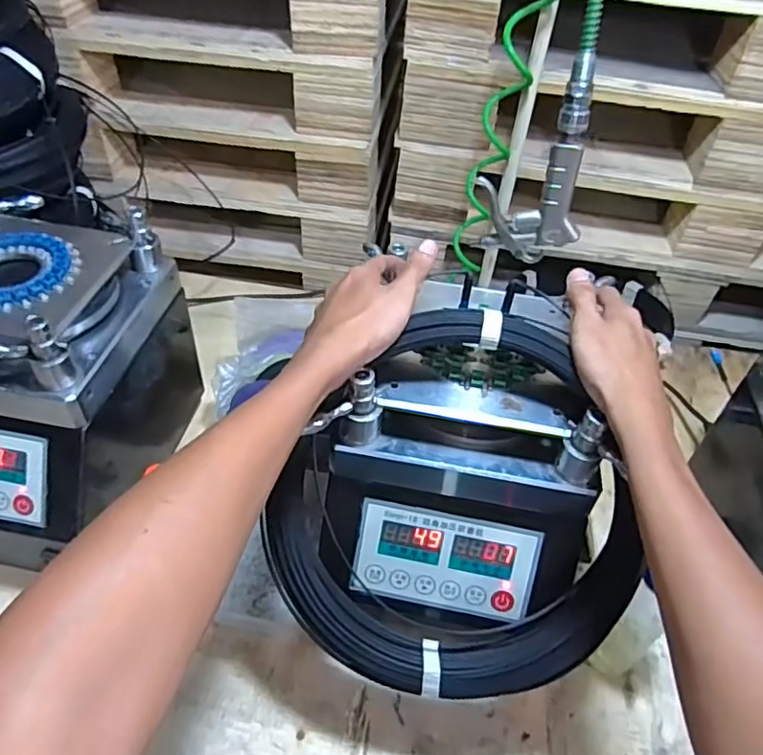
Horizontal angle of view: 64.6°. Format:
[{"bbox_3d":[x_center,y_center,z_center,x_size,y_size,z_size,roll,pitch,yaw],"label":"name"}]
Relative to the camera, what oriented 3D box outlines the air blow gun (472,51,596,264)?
[{"bbox_3d":[0.135,-0.181,0.519,0.088,0.165,0.030,13,47,9],"label":"air blow gun"}]

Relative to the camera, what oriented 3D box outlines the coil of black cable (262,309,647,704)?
[{"bbox_3d":[0.050,0.109,0.486,0.279,0.058,0.287,0,95,6],"label":"coil of black cable"}]

